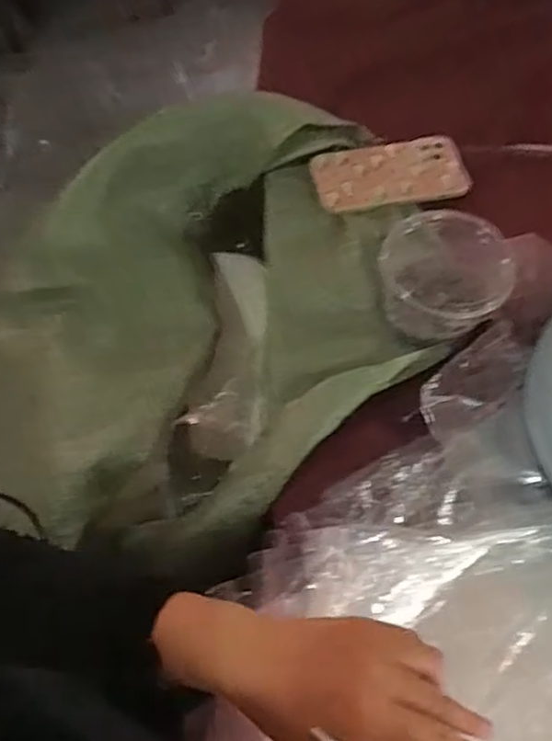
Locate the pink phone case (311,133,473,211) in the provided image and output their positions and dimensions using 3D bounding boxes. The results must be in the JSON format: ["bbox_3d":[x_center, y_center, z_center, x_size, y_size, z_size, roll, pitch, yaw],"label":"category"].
[{"bbox_3d":[0.120,-0.205,0.701,0.156,0.016,0.078,-15,67,-8],"label":"pink phone case"}]

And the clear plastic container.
[{"bbox_3d":[0.151,-0.088,0.611,0.111,0.082,0.104,11,60,3],"label":"clear plastic container"}]

